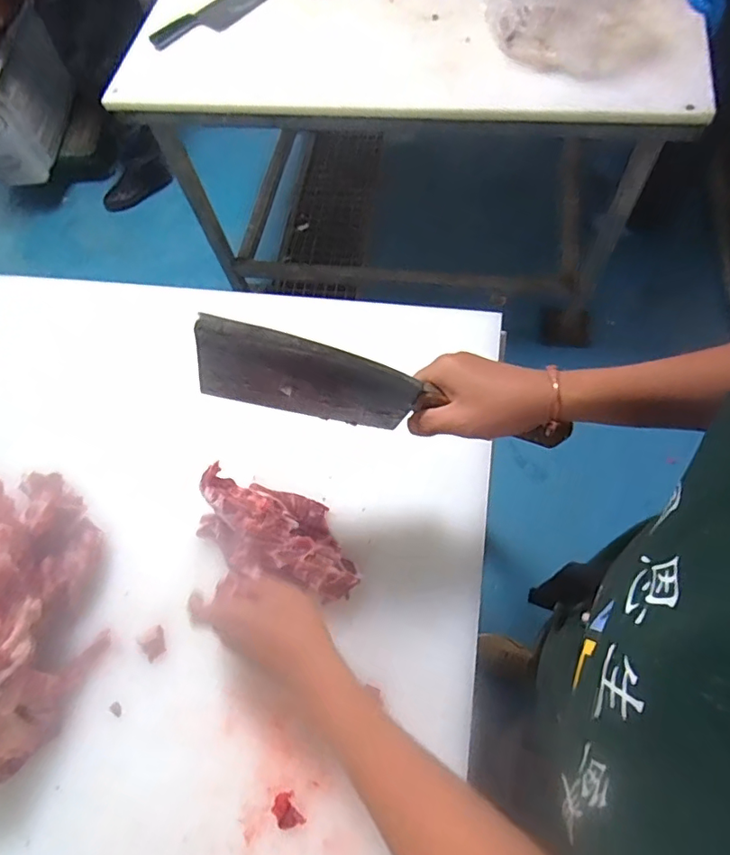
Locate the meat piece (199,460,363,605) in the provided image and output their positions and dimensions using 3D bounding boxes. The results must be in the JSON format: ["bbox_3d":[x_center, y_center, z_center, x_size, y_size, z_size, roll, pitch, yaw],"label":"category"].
[{"bbox_3d":[-0.094,0.111,0.564,0.184,0.064,0.098,15,65,10],"label":"meat piece"}]

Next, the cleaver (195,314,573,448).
[{"bbox_3d":[0.019,-0.023,0.491,0.341,0.117,0.016,13,63,-12],"label":"cleaver"}]

